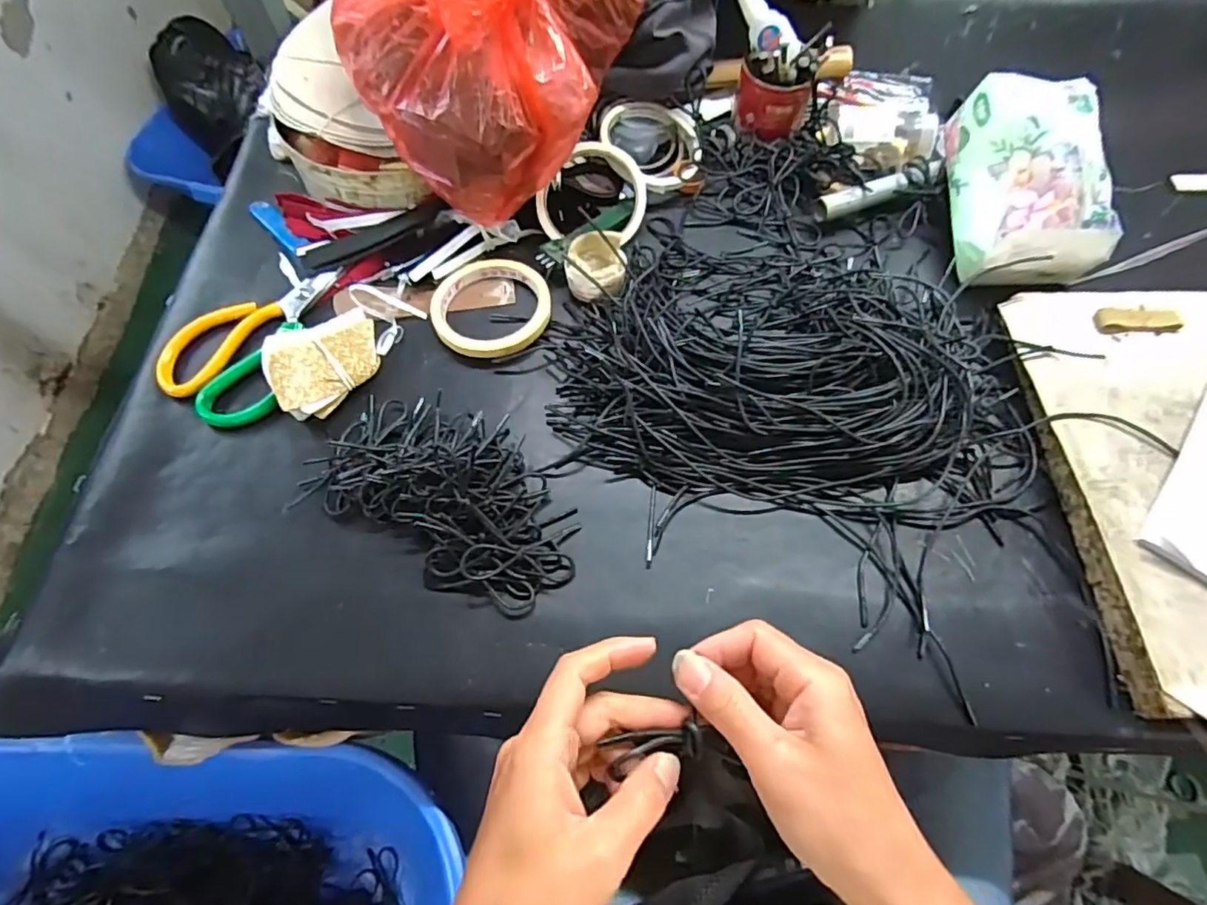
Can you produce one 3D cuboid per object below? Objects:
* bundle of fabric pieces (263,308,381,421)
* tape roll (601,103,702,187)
[{"bbox_3d":[-0.206,-0.065,0.444,0.077,0.030,0.069,-25,68,-11],"label":"bundle of fabric pieces"},{"bbox_3d":[0.044,-0.280,0.526,0.086,0.030,0.090,0,65,0],"label":"tape roll"}]

